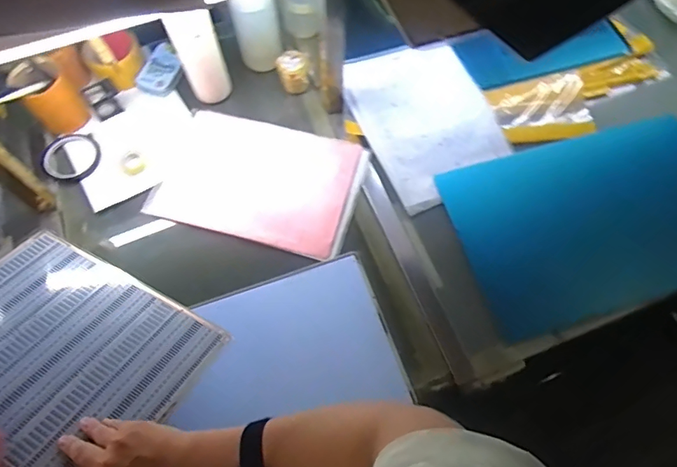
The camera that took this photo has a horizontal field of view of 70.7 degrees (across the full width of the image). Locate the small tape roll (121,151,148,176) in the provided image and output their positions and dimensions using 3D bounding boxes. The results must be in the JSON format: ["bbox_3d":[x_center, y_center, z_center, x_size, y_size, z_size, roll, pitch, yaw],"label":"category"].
[{"bbox_3d":[-0.337,-0.116,0.783,0.038,0.011,0.038,0,65,0],"label":"small tape roll"}]

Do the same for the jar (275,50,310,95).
[{"bbox_3d":[-0.080,-0.289,0.850,0.055,0.059,0.061,-9,67,-4],"label":"jar"}]

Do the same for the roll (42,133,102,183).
[{"bbox_3d":[-0.435,-0.126,0.780,0.082,0.015,0.088,0,65,0],"label":"roll"}]

